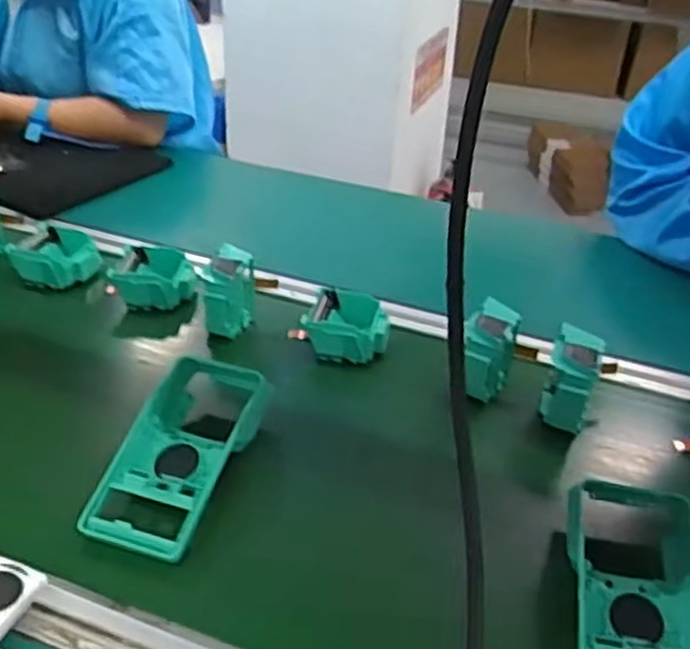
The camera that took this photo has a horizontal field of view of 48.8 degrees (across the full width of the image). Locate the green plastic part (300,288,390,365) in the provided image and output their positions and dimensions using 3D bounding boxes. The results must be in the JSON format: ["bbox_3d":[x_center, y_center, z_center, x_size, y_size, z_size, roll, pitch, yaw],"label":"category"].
[{"bbox_3d":[0.004,0.004,0.771,0.080,0.039,0.078,14,34,13],"label":"green plastic part"}]

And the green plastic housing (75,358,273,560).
[{"bbox_3d":[-0.128,0.095,0.597,0.093,0.056,0.175,15,35,15],"label":"green plastic housing"}]

